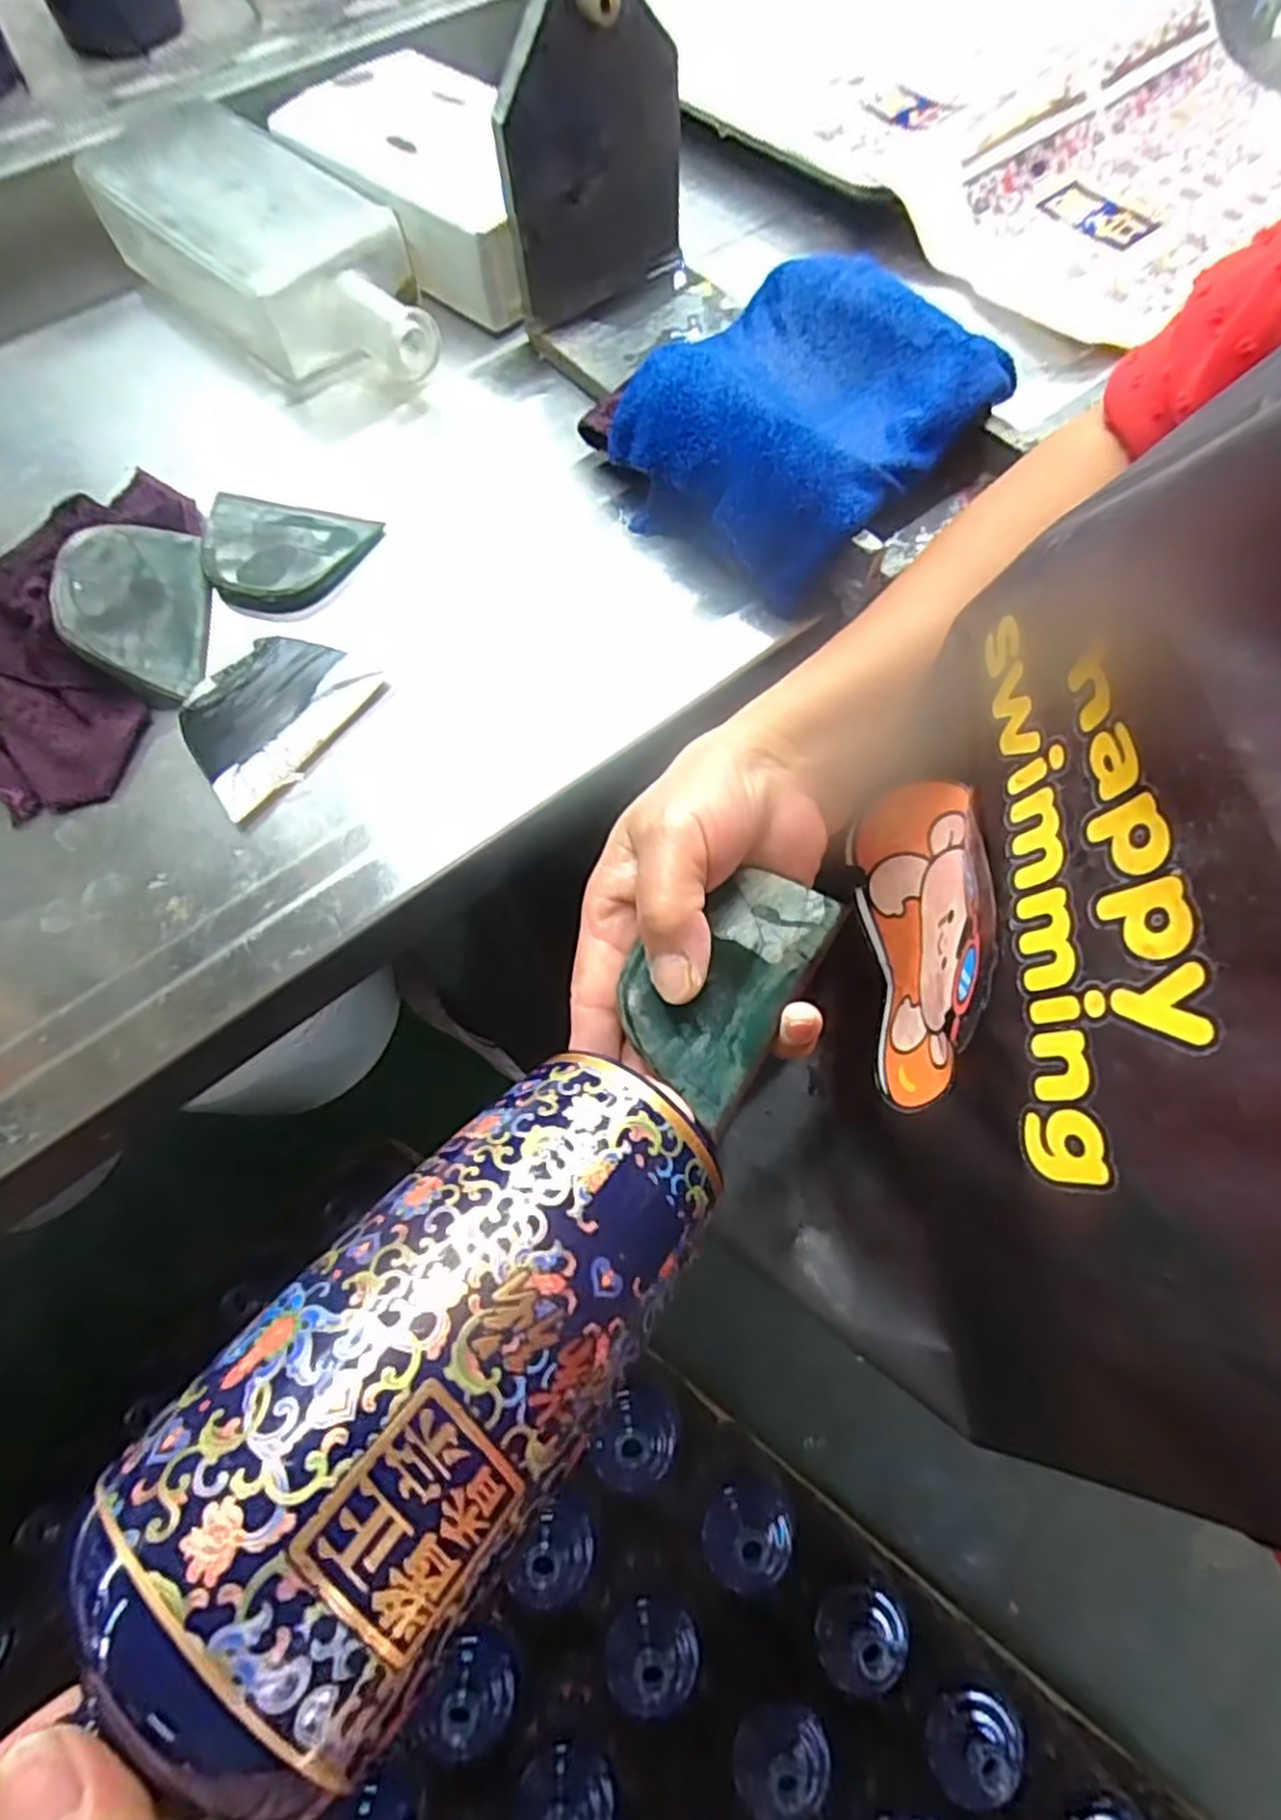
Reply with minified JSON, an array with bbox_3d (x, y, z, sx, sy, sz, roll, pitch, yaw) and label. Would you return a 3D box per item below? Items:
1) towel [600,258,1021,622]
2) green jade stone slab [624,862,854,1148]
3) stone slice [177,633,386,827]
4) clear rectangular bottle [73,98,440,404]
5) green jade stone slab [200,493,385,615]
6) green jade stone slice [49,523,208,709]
[{"bbox_3d":[0.071,-0.224,0.342,0.134,0.045,0.152,43,75,12],"label":"towel"},{"bbox_3d":[0.031,0.022,0.263,0.052,0.013,0.093,35,67,9],"label":"green jade stone slab"},{"bbox_3d":[-0.157,-0.083,0.313,0.061,0.005,0.078,35,73,10],"label":"stone slice"},{"bbox_3d":[-0.190,-0.344,0.395,0.215,0.054,0.091,44,75,12],"label":"clear rectangular bottle"},{"bbox_3d":[-0.168,-0.165,0.346,0.082,0.011,0.057,14,71,3],"label":"green jade stone slab"},{"bbox_3d":[-0.219,-0.133,0.324,0.053,0.009,0.087,6,66,-34],"label":"green jade stone slice"}]

